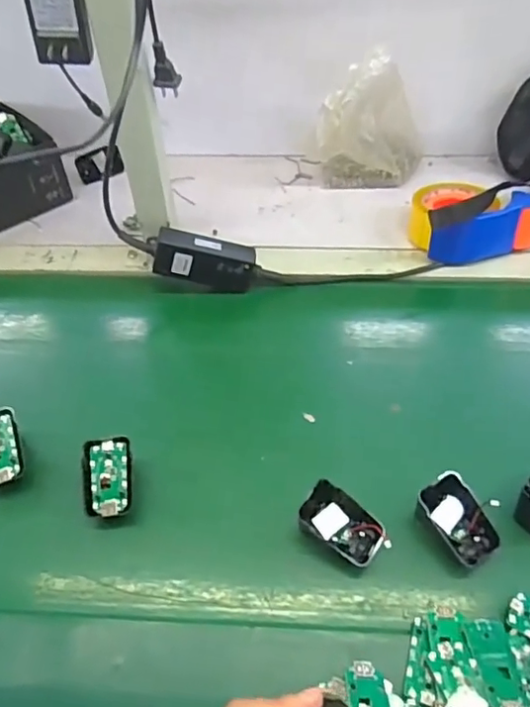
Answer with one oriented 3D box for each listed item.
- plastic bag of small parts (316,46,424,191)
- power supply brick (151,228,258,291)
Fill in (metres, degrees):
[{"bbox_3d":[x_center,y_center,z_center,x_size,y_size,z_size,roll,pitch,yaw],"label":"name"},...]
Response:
[{"bbox_3d":[0.142,-0.305,0.754,0.140,0.166,0.073,6,45,12],"label":"plastic bag of small parts"},{"bbox_3d":[-0.069,-0.106,0.644,0.115,0.052,0.028,12,43,-13],"label":"power supply brick"}]

